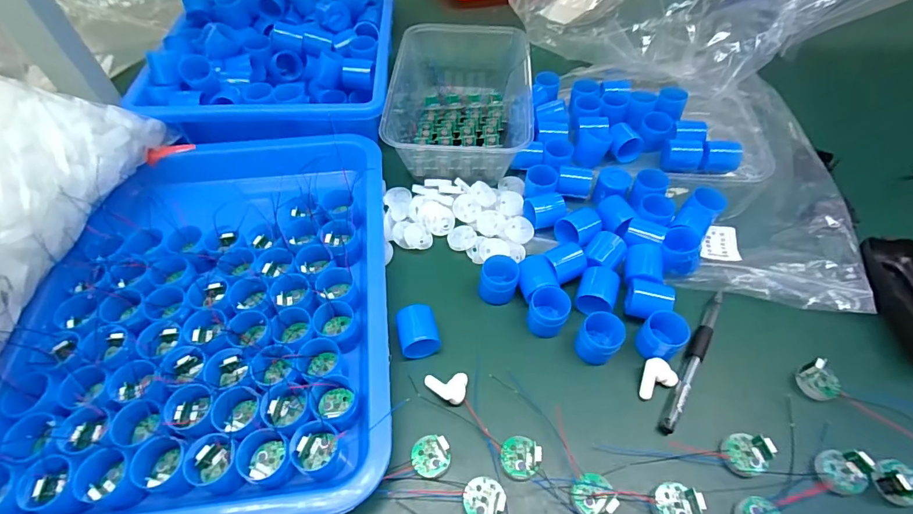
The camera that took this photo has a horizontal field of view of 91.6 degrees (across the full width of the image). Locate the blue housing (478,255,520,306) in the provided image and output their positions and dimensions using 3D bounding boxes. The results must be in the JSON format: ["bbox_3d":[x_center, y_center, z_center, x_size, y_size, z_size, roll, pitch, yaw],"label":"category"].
[{"bbox_3d":[0.034,0.019,0.356,0.029,0.031,0.027,0,54,-1],"label":"blue housing"}]

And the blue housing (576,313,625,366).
[{"bbox_3d":[0.104,0.063,0.329,0.029,0.033,0.032,31,60,20],"label":"blue housing"}]

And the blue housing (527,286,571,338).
[{"bbox_3d":[0.070,0.043,0.343,0.029,0.032,0.032,13,55,8],"label":"blue housing"}]

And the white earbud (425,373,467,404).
[{"bbox_3d":[-0.008,0.092,0.315,0.029,0.011,0.022,6,54,4],"label":"white earbud"}]

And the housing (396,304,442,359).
[{"bbox_3d":[-0.028,0.057,0.332,0.028,0.024,0.035,-11,55,-9],"label":"housing"}]

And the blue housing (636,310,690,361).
[{"bbox_3d":[0.151,0.059,0.328,0.030,0.028,0.028,0,54,-1],"label":"blue housing"}]

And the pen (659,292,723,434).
[{"bbox_3d":[0.177,0.073,0.330,0.011,0.011,0.129,30,59,19],"label":"pen"}]

